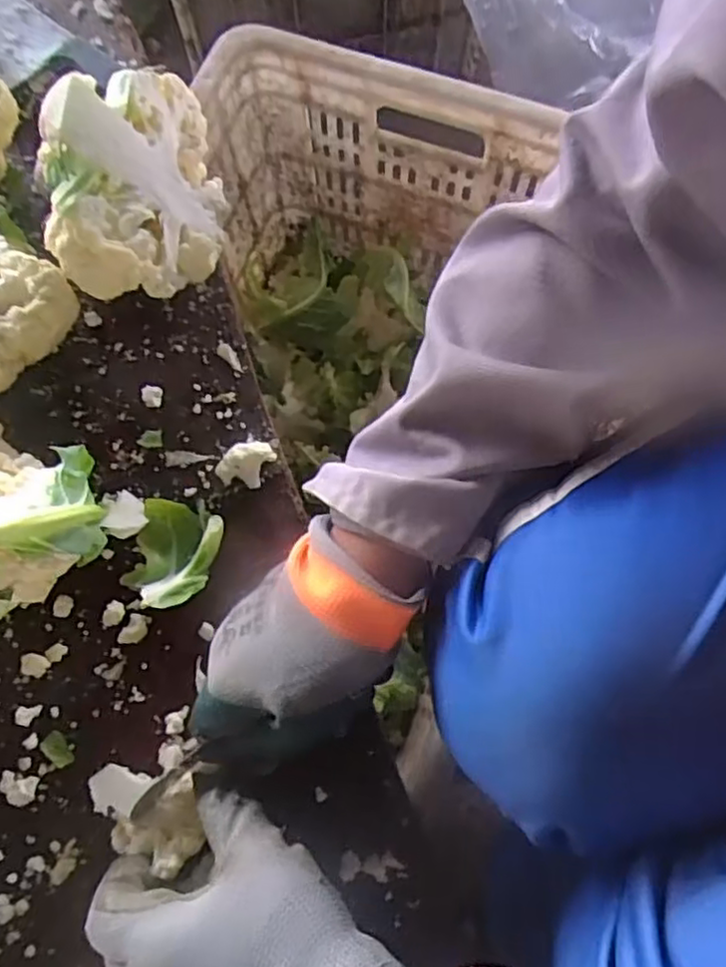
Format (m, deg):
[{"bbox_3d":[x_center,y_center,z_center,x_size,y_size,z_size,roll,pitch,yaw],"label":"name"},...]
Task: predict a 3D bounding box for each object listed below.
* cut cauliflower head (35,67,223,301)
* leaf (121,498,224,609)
[{"bbox_3d":[-0.135,-0.177,0.410,0.081,0.110,0.134,-3,74,0],"label":"cut cauliflower head"},{"bbox_3d":[-0.110,0.041,0.396,0.049,0.016,0.062,17,75,6],"label":"leaf"}]

